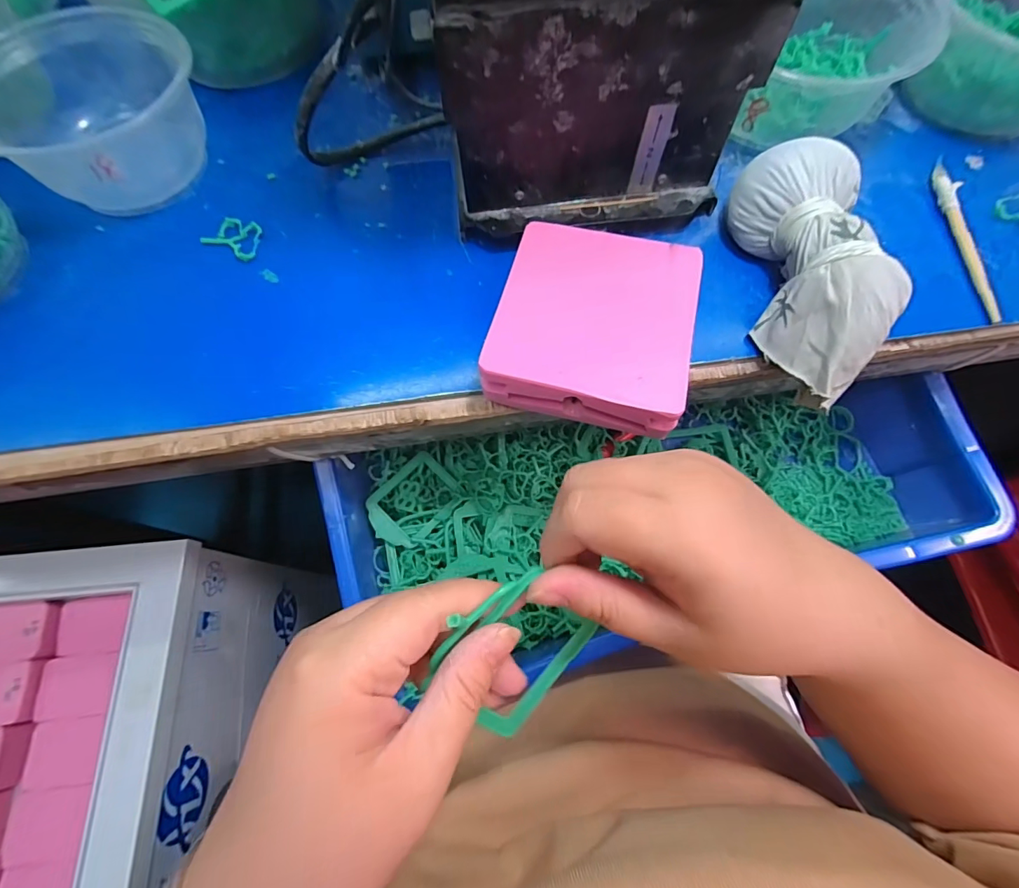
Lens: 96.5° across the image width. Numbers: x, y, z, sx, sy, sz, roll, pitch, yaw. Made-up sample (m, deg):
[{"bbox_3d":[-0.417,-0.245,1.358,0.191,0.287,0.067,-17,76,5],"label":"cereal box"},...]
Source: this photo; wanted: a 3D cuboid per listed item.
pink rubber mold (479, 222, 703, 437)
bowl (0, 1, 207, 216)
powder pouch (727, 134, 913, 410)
[{"bbox_3d":[0.046,-0.067,0.244,0.100,0.020,0.109,13,70,6],"label":"pink rubber mold"},{"bbox_3d":[-0.265,-0.208,0.291,0.108,0.066,0.118,0,69,1],"label":"bowl"},{"bbox_3d":[0.162,-0.095,0.238,0.057,0.043,0.137,-7,69,-1],"label":"powder pouch"}]

